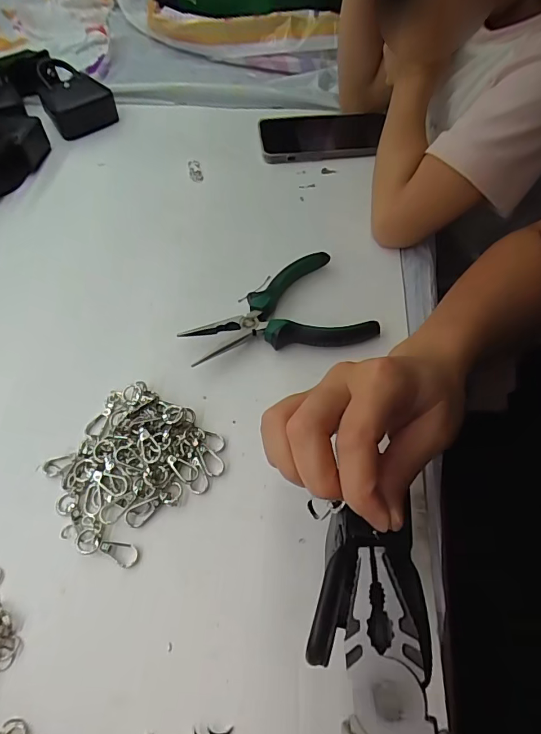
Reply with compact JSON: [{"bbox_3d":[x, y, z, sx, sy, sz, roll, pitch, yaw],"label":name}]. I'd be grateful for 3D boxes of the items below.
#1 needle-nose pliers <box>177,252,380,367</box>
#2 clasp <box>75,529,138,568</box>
[{"bbox_3d":[0.007,-0.035,0.361,0.145,0.025,0.093,-25,59,-17],"label":"needle-nose pliers"},{"bbox_3d":[-0.103,0.114,0.271,0.041,0.004,0.015,16,57,10],"label":"clasp"}]

